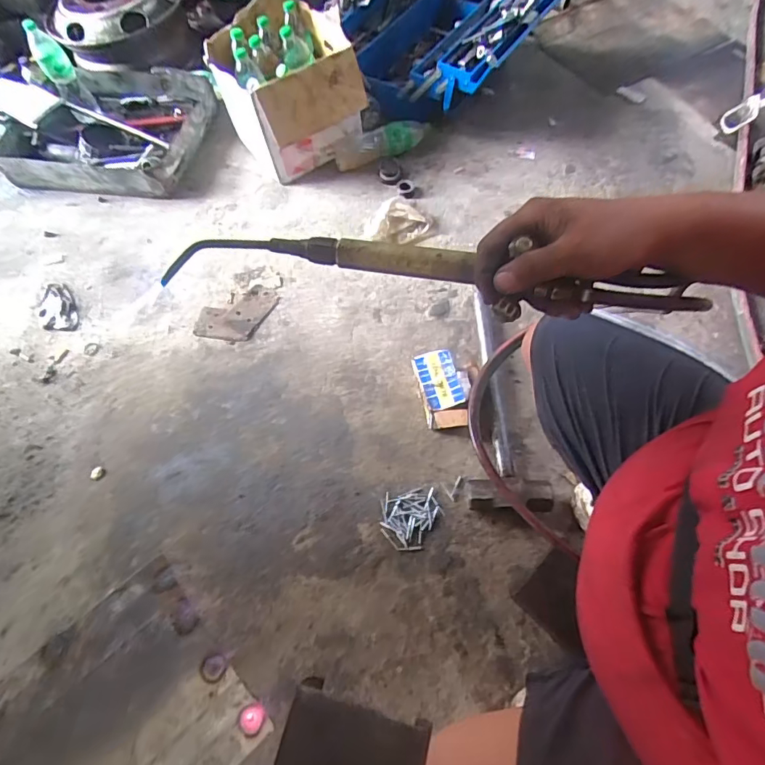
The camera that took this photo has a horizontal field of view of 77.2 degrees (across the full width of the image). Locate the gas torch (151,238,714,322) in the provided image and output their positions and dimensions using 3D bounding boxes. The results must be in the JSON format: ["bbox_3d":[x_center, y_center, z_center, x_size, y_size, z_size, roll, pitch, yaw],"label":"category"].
[{"bbox_3d":[0.038,-0.094,0.436,0.493,0.049,0.062,9,65,8],"label":"gas torch"}]

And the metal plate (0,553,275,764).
[{"bbox_3d":[-0.224,0.267,0.330,0.251,0.010,0.160,-40,65,-16],"label":"metal plate"}]

